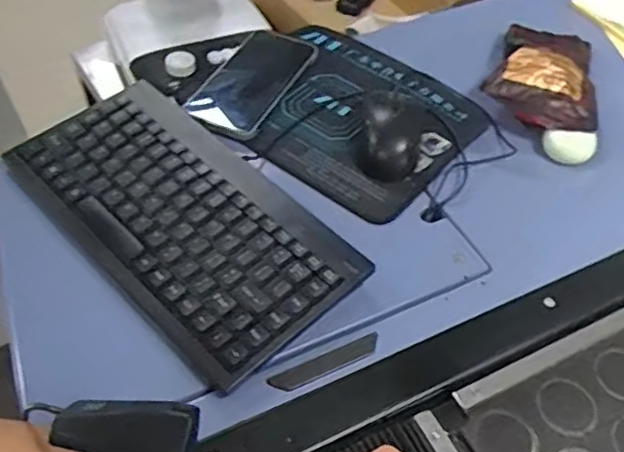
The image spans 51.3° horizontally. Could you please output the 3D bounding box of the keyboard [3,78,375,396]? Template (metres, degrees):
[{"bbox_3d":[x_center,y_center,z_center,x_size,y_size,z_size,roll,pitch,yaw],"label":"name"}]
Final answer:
[{"bbox_3d":[-0.103,-0.012,0.517,0.150,0.025,0.283,-34,62,-28],"label":"keyboard"}]

